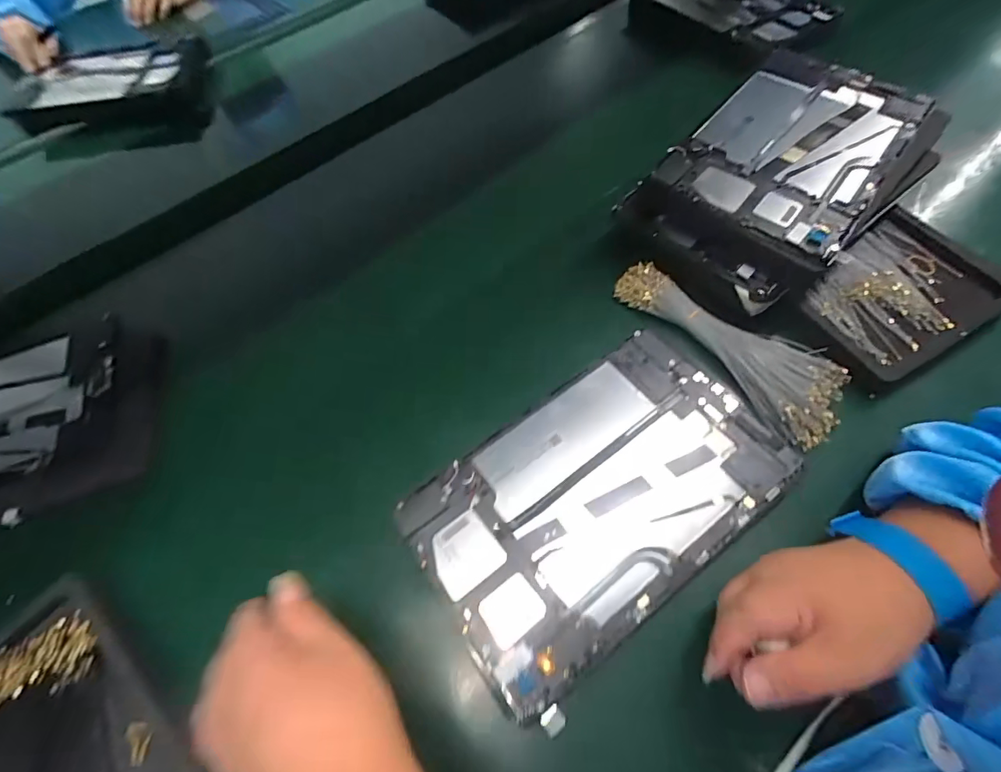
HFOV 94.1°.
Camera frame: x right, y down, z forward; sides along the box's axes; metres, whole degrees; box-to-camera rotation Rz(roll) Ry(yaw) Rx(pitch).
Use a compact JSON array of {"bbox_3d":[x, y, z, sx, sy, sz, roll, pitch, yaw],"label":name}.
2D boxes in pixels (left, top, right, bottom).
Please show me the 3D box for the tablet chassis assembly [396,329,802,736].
[{"bbox_3d":[0.063,0.071,0.313,0.235,0.012,0.148,-36,64,-15],"label":"tablet chassis assembly"}]

